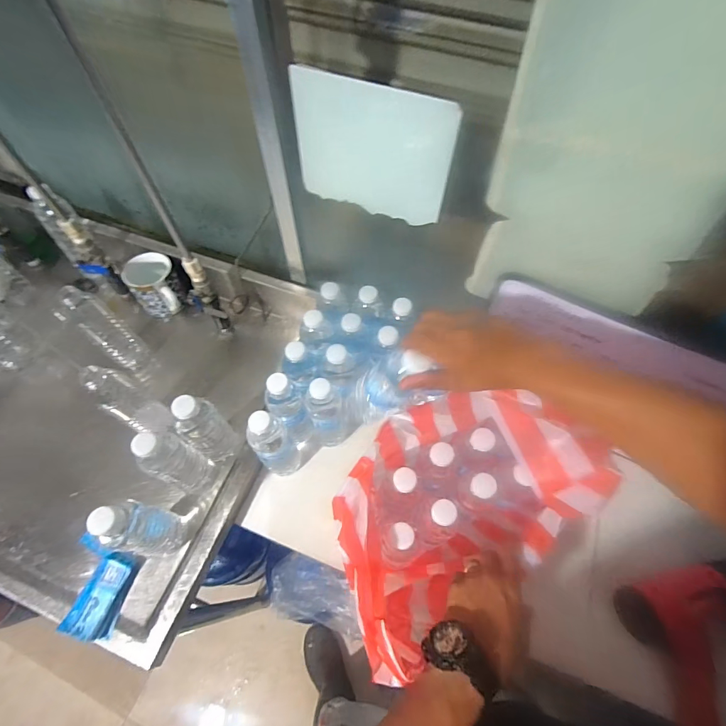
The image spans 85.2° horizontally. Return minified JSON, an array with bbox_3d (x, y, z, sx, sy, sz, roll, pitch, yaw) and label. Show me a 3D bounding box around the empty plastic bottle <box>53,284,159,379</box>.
[{"bbox_3d":[-0.459,-0.048,0.722,0.056,0.234,0.067,39,67,19],"label":"empty plastic bottle"}]

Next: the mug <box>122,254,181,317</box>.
[{"bbox_3d":[-0.417,-0.149,0.801,0.096,0.107,0.088,0,61,-1],"label":"mug"}]

